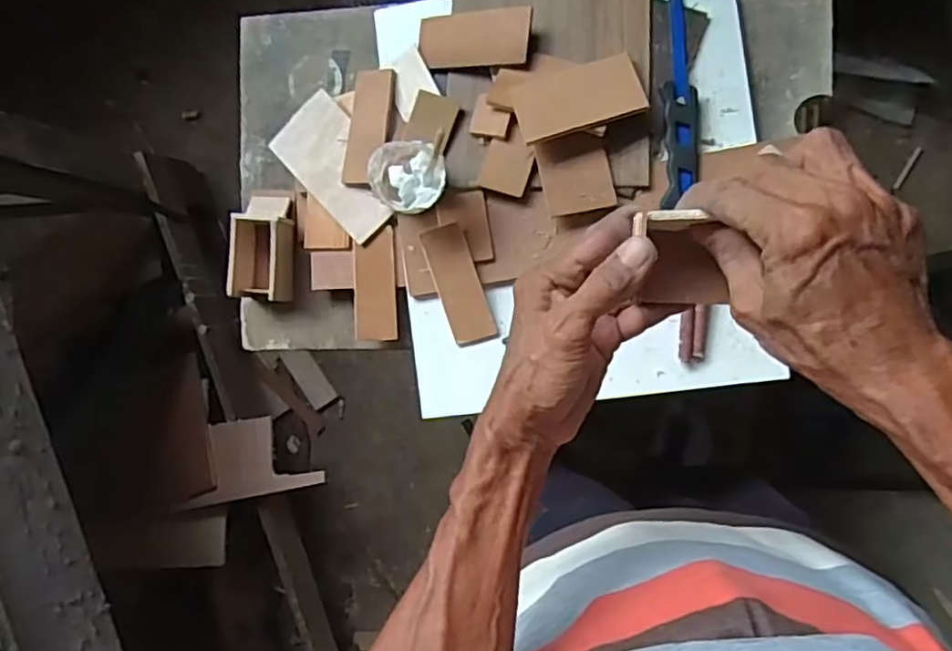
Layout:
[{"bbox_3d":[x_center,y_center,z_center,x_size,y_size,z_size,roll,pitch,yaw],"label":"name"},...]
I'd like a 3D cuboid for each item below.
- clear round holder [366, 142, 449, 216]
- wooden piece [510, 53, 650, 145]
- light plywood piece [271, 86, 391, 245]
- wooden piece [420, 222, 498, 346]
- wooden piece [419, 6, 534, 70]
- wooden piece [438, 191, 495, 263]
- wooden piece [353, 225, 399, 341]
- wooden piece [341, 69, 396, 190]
[{"bbox_3d":[-0.058,-0.138,0.613,0.066,0.064,0.065,0,90,9],"label":"clear round holder"},{"bbox_3d":[0.091,-0.202,0.600,0.110,0.006,0.062,-15,73,5],"label":"wooden piece"},{"bbox_3d":[-0.134,-0.155,0.664,0.076,0.009,0.140,-42,84,4],"label":"light plywood piece"},{"bbox_3d":[-0.016,-0.038,0.636,0.041,0.004,0.113,-19,99,3],"label":"wooden piece"},{"bbox_3d":[-0.002,-0.271,0.636,0.112,0.010,0.053,7,91,24],"label":"wooden piece"},{"bbox_3d":[-0.009,-0.091,0.635,0.046,0.006,0.066,-9,90,0],"label":"wooden piece"},{"bbox_3d":[-0.099,-0.040,0.664,0.042,0.011,0.107,-3,90,9],"label":"wooden piece"},{"bbox_3d":[-0.104,-0.191,0.650,0.043,0.009,0.112,9,92,9],"label":"wooden piece"}]

